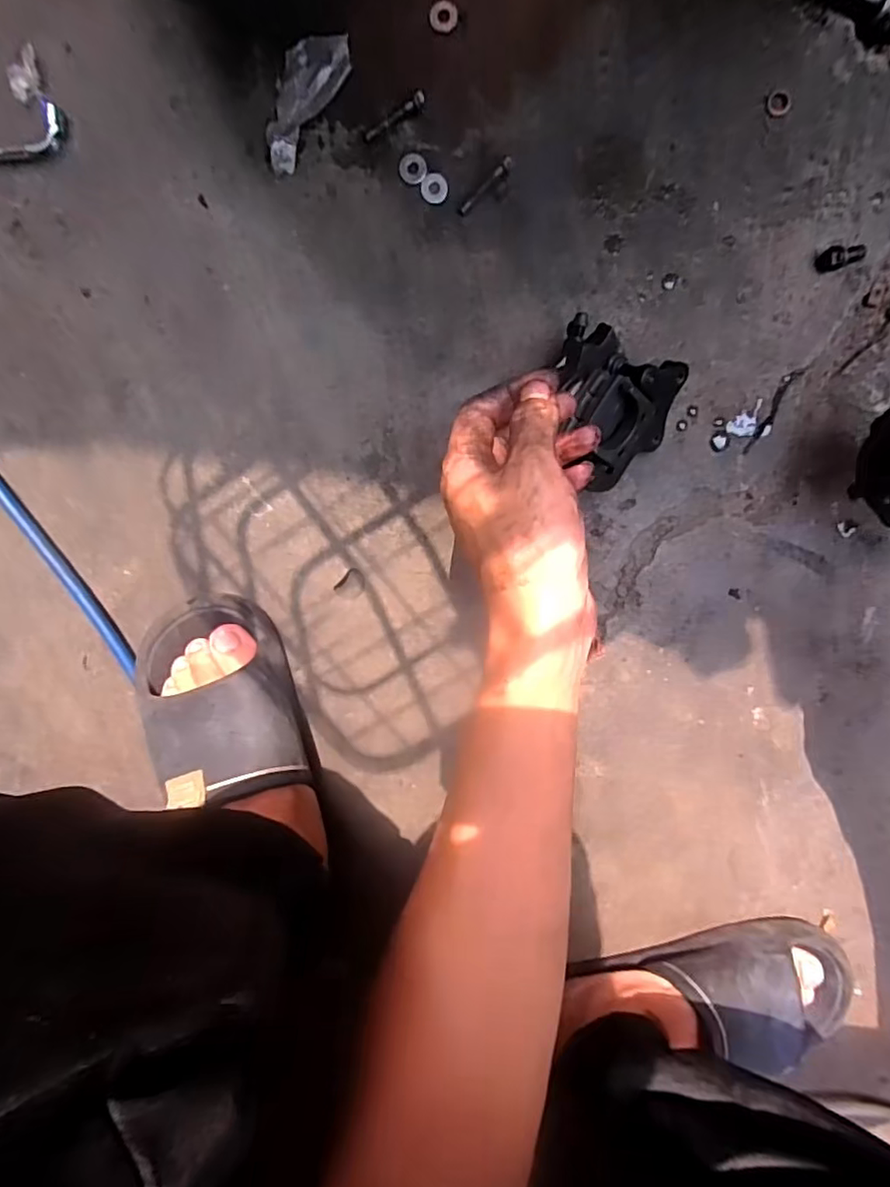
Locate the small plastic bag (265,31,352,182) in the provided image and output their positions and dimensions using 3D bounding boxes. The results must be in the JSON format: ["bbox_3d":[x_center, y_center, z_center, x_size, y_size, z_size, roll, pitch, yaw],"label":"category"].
[{"bbox_3d":[-0.097,-0.332,0.400,0.035,0.011,0.092,33,98,-5],"label":"small plastic bag"}]

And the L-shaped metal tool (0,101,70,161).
[{"bbox_3d":[-0.309,-0.300,0.401,0.116,0.011,0.026,-16,99,3],"label":"L-shaped metal tool"}]

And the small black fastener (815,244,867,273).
[{"bbox_3d":[0.269,-0.229,0.405,0.030,0.013,0.015,-23,98,4],"label":"small black fastener"}]

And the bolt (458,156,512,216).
[{"bbox_3d":[0.027,-0.277,0.407,0.045,0.005,0.009,-38,97,19],"label":"bolt"}]

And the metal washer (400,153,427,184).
[{"bbox_3d":[-0.022,-0.290,0.407,0.018,0.004,0.018,4,99,0],"label":"metal washer"}]

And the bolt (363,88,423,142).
[{"bbox_3d":[-0.034,-0.317,0.399,0.046,0.012,0.009,-29,98,5],"label":"bolt"}]

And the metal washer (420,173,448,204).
[{"bbox_3d":[-0.007,-0.280,0.413,0.018,0.004,0.018,0,99,0],"label":"metal washer"}]

